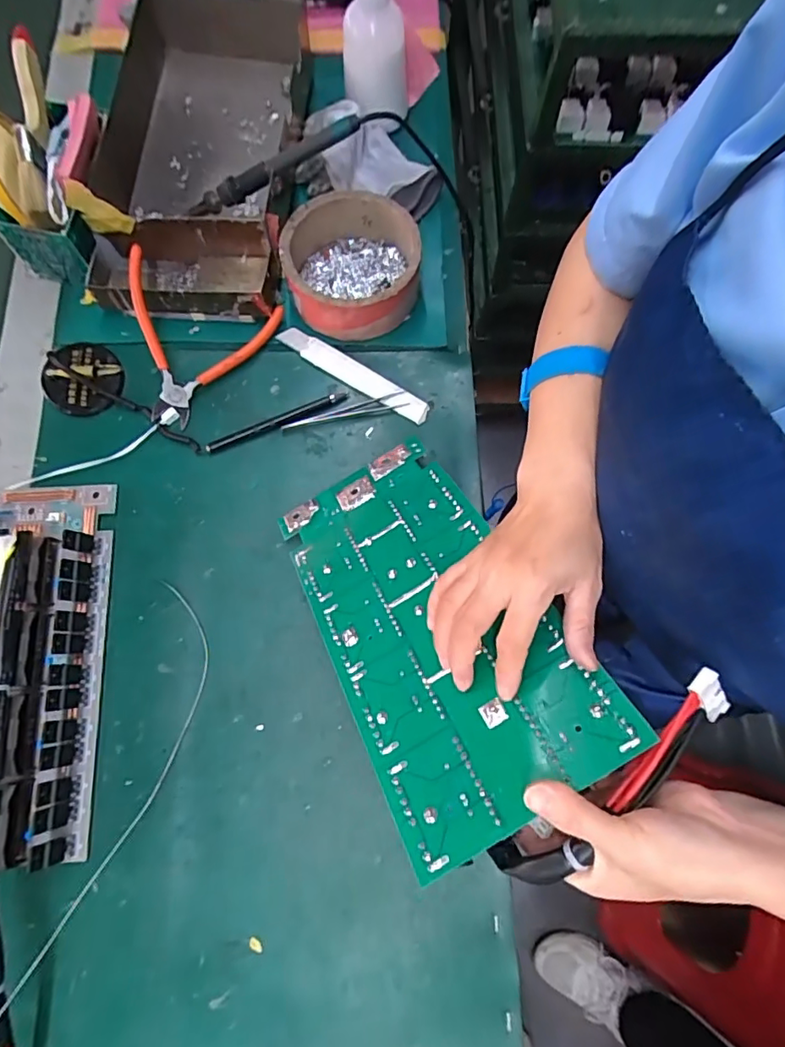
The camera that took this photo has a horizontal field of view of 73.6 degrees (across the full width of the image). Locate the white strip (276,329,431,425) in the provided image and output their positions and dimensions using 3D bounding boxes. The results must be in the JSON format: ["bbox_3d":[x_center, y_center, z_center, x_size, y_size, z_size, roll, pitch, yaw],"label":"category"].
[{"bbox_3d":[-0.036,-0.139,0.483,0.153,0.005,0.020,30,78,7],"label":"white strip"}]

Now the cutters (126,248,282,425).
[{"bbox_3d":[-0.181,-0.153,0.469,0.129,0.016,0.134,17,89,-15],"label":"cutters"}]

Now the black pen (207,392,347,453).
[{"bbox_3d":[-0.104,-0.092,0.474,0.131,0.005,0.013,-24,77,-6],"label":"black pen"}]

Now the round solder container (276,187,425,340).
[{"bbox_3d":[-0.035,-0.236,0.476,0.119,0.047,0.115,0,76,0],"label":"round solder container"}]

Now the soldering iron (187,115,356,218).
[{"bbox_3d":[-0.108,-0.316,0.465,0.170,0.024,0.015,-20,76,14],"label":"soldering iron"}]

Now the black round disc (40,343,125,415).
[{"bbox_3d":[-0.278,-0.131,0.470,0.063,0.017,0.064,0,76,0],"label":"black round disc"}]

